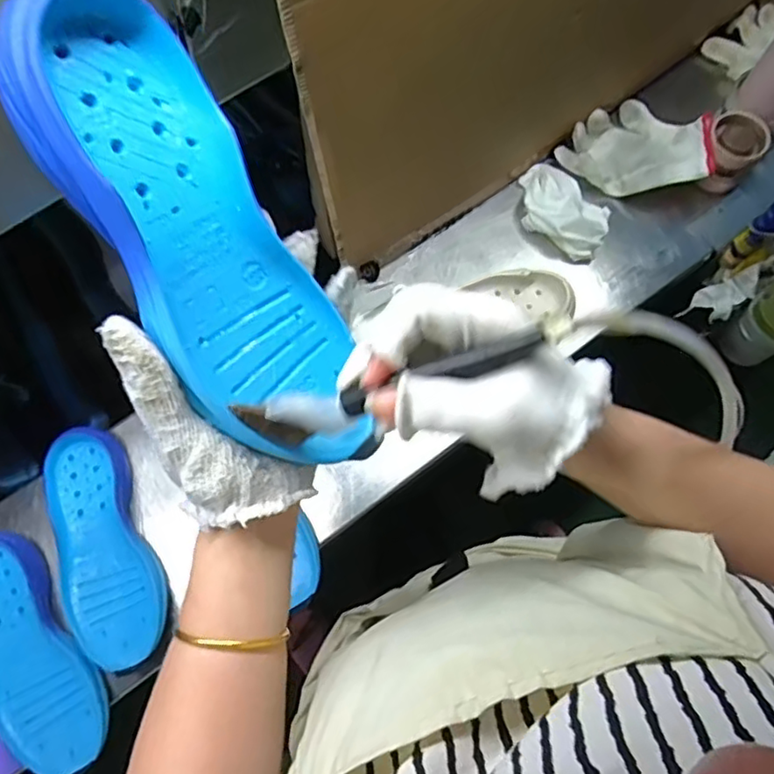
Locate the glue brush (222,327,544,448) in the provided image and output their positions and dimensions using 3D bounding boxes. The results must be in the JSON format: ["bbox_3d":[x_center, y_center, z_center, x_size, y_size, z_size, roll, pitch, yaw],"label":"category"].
[{"bbox_3d":[0.000,-0.001,0.295,0.147,0.030,0.019,-19,72,19],"label":"glue brush"}]

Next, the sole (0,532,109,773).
[{"bbox_3d":[-0.340,0.251,0.601,0.096,0.029,0.235,-26,72,-7],"label":"sole"}]

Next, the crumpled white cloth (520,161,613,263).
[{"bbox_3d":[0.205,-0.209,0.742,0.124,0.034,0.078,37,75,13],"label":"crumpled white cloth"}]

